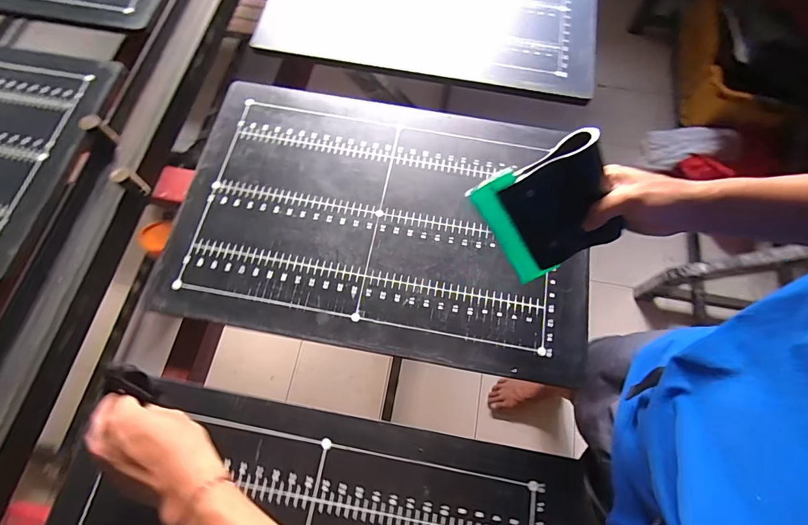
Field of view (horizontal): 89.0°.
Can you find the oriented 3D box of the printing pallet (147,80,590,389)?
[{"bbox_3d":[-0.030,-0.070,0.603,0.572,0.017,0.385,10,69,4],"label":"printing pallet"}]

